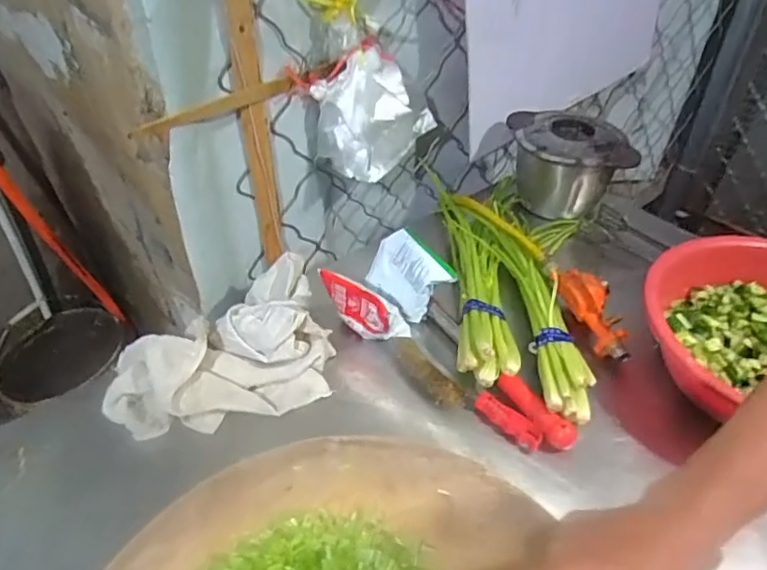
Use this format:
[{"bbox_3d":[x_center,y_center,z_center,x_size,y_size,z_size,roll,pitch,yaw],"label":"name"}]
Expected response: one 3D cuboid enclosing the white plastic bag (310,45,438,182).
[{"bbox_3d":[-0.015,-0.292,0.945,0.103,0.179,0.167,27,48,31],"label":"white plastic bag"}]

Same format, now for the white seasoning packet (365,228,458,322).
[{"bbox_3d":[0.033,-0.019,0.802,0.031,0.113,0.119,-23,63,-45],"label":"white seasoning packet"}]

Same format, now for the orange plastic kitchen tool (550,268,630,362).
[{"bbox_3d":[0.293,0.034,0.782,0.055,0.047,0.149,-17,64,-16],"label":"orange plastic kitchen tool"}]

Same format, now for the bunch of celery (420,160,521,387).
[{"bbox_3d":[0.135,-0.051,0.886,0.088,0.074,0.521,-1,40,2],"label":"bunch of celery"}]

